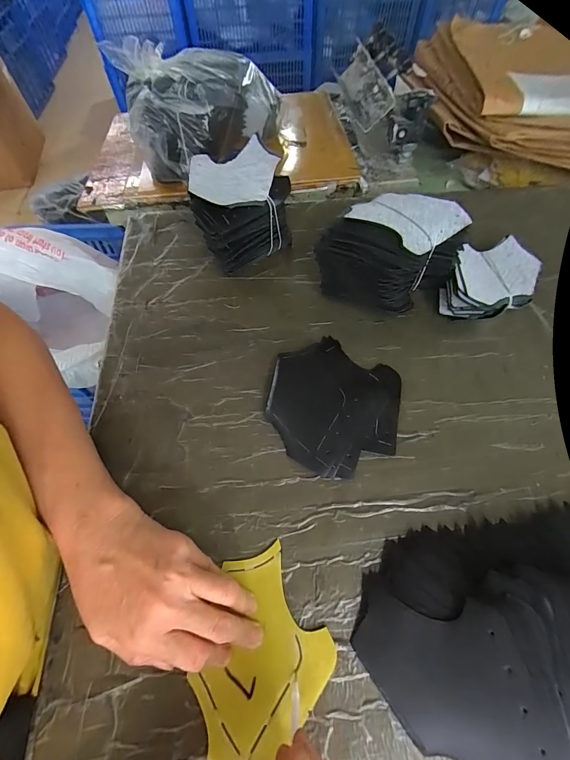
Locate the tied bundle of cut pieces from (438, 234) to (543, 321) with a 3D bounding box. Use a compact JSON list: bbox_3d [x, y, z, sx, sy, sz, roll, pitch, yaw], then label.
[{"bbox_3d":[0.256,-0.124,0.429,0.140,0.043,0.091,-22,63,-13],"label":"tied bundle of cut pieces"}]

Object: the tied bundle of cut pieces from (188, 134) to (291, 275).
[{"bbox_3d":[-0.055,-0.211,0.434,0.118,0.107,0.121,-14,61,-8],"label":"tied bundle of cut pieces"}]

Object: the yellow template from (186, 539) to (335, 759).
[{"bbox_3d":[-0.022,0.206,0.263,0.101,0.004,0.118,-22,63,-14],"label":"yellow template"}]

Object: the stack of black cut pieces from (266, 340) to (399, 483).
[{"bbox_3d":[0.052,0.023,0.361,0.136,0.018,0.151,10,60,5],"label":"stack of black cut pieces"}]

